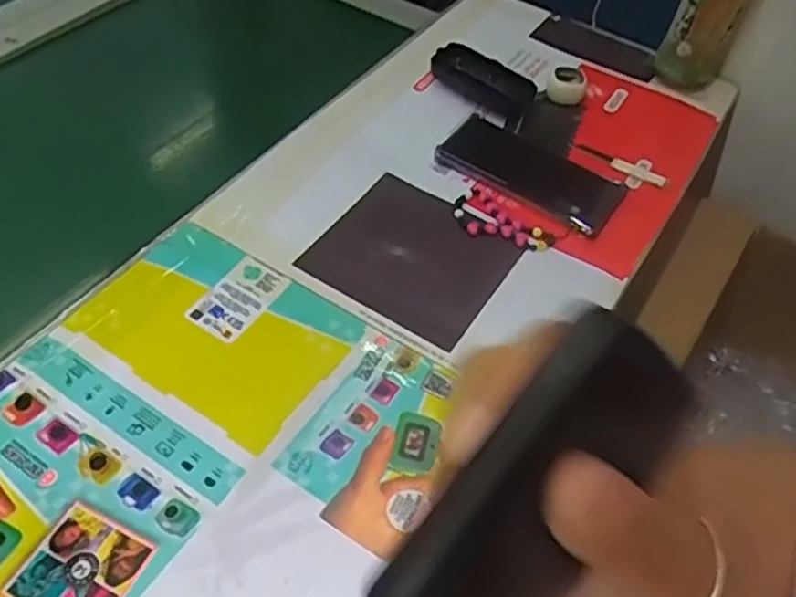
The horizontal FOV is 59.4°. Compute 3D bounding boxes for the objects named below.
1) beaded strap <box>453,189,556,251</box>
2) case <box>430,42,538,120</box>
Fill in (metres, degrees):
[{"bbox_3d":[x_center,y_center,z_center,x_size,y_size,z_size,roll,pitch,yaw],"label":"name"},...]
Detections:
[{"bbox_3d":[0.088,-0.063,0.597,0.085,0.007,0.046,35,56,20],"label":"beaded strap"},{"bbox_3d":[0.089,-0.221,0.713,0.108,0.031,0.052,35,56,20],"label":"case"}]

